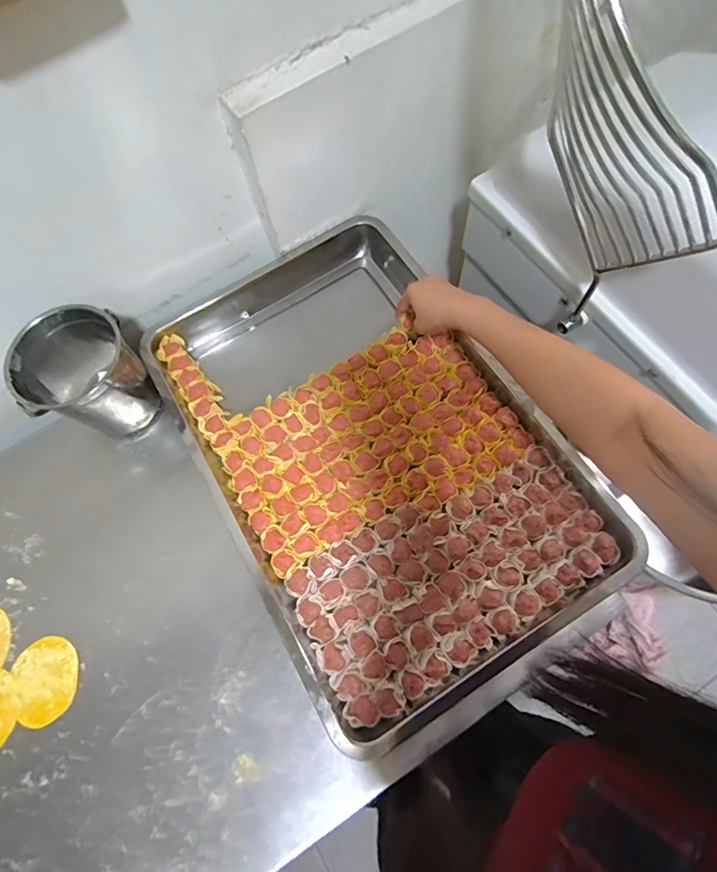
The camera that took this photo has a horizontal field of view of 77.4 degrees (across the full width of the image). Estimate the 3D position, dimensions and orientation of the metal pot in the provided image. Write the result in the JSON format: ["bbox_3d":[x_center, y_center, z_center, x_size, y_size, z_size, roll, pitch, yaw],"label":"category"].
[{"bbox_3d":[-0.341,-0.071,0.582,0.112,0.145,0.142,34,74,14],"label":"metal pot"}]

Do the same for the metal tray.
[{"bbox_3d":[-0.002,-0.007,0.587,0.388,0.063,0.642,-30,71,-10],"label":"metal tray"}]

